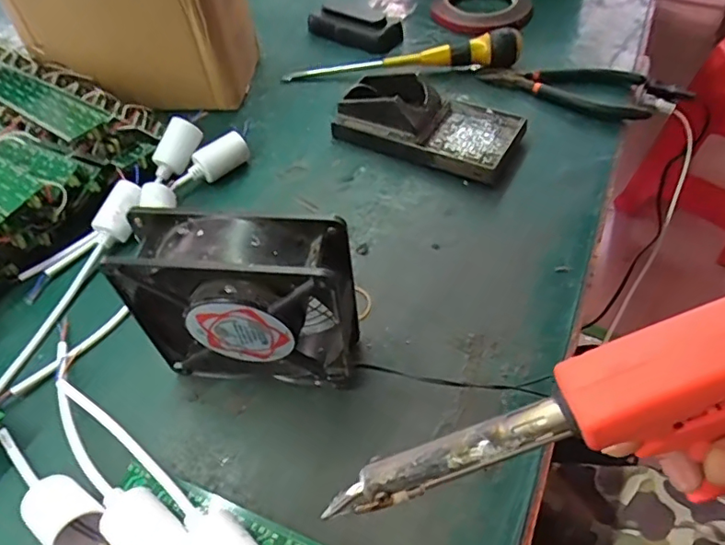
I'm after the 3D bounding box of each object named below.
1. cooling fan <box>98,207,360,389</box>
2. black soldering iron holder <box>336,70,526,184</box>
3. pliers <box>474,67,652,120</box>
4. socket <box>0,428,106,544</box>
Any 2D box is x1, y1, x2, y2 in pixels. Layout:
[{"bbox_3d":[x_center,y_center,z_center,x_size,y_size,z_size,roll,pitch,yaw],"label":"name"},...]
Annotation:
[{"bbox_3d":[-0.063,0.022,0.308,0.124,0.120,0.043,4,52,7],"label":"cooling fan"},{"bbox_3d":[0.059,-0.136,0.471,0.157,0.041,0.081,23,56,21],"label":"black soldering iron holder"},{"bbox_3d":[0.182,-0.171,0.489,0.149,0.011,0.059,11,53,13],"label":"pliers"},{"bbox_3d":[-0.205,0.100,0.308,0.182,0.037,0.029,30,59,25],"label":"socket"}]

